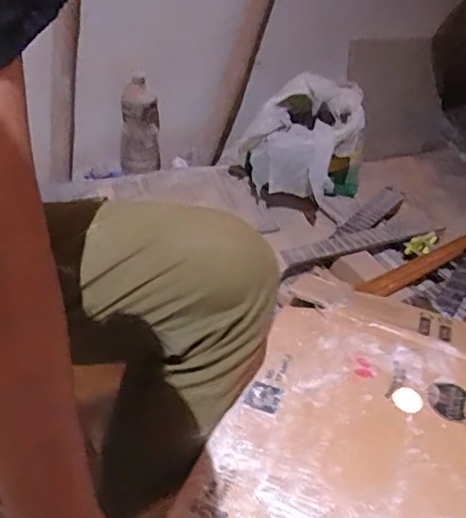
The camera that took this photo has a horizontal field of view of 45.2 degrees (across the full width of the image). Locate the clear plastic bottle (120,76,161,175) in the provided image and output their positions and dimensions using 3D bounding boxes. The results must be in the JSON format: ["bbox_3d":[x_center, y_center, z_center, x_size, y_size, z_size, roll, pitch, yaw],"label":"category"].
[{"bbox_3d":[-0.246,-0.338,1.487,0.104,0.262,0.078,3,40,-6],"label":"clear plastic bottle"}]

